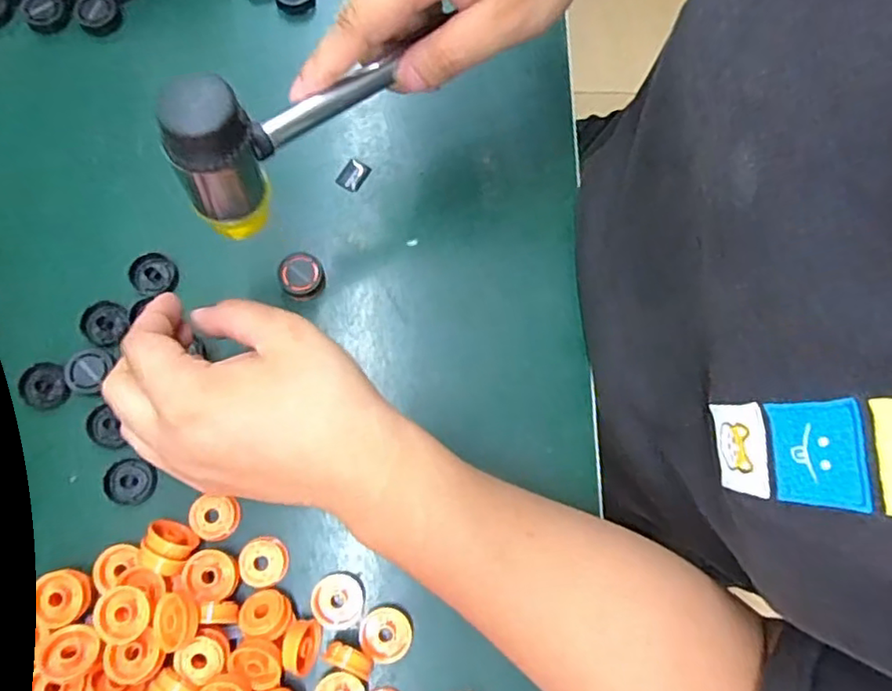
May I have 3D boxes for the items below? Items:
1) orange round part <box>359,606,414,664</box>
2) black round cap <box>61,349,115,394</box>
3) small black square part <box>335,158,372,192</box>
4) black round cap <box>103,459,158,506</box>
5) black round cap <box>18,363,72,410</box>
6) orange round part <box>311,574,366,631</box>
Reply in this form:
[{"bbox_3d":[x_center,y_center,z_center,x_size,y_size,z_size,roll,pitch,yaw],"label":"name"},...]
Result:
[{"bbox_3d":[-0.031,0.149,0.321,0.026,0.005,0.025,33,63,8],"label":"orange round part"},{"bbox_3d":[-0.198,0.014,0.344,0.022,0.008,0.025,14,77,1],"label":"black round cap"},{"bbox_3d":[-0.058,-0.106,0.387,0.015,0.004,0.019,32,78,5],"label":"small black square part"},{"bbox_3d":[-0.169,0.073,0.336,0.024,0.010,0.022,0,77,-2],"label":"black round cap"},{"bbox_3d":[-0.223,0.021,0.345,0.023,0.004,0.026,-33,80,-9],"label":"black round cap"},{"bbox_3d":[-0.056,0.132,0.323,0.026,0.007,0.026,0,77,-2],"label":"orange round part"}]

